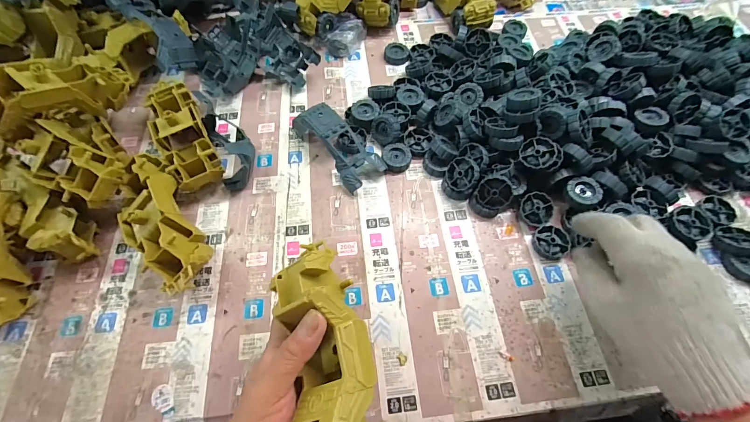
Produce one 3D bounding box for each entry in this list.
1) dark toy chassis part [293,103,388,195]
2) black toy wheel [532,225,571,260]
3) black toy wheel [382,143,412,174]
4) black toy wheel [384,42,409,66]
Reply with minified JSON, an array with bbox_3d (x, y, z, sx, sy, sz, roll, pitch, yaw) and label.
[{"bbox_3d":[-0.046,-0.086,0.437,0.062,0.042,0.129,-39,82,-16],"label":"dark toy chassis part"},{"bbox_3d":[0.202,0.036,0.389,0.039,0.009,0.037,-1,63,2],"label":"black toy wheel"},{"bbox_3d":[0.029,-0.070,0.443,0.037,0.014,0.039,-1,63,2],"label":"black toy wheel"},{"bbox_3d":[0.034,-0.247,0.535,0.038,0.012,0.037,3,64,3],"label":"black toy wheel"}]

